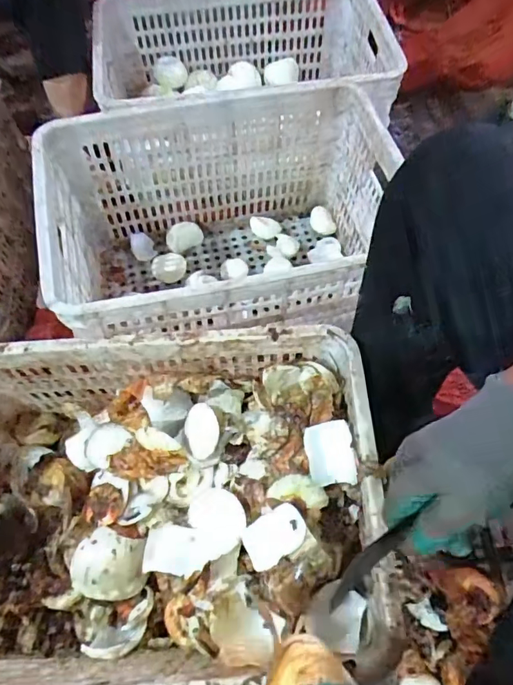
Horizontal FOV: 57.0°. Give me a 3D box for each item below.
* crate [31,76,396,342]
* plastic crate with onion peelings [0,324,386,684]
[{"bbox_3d":[-0.041,-0.179,0.815,0.534,0.307,0.407,-13,63,-5],"label":"crate"},{"bbox_3d":[-0.133,0.202,0.582,0.510,0.226,0.353,-3,63,0],"label":"plastic crate with onion peelings"}]

